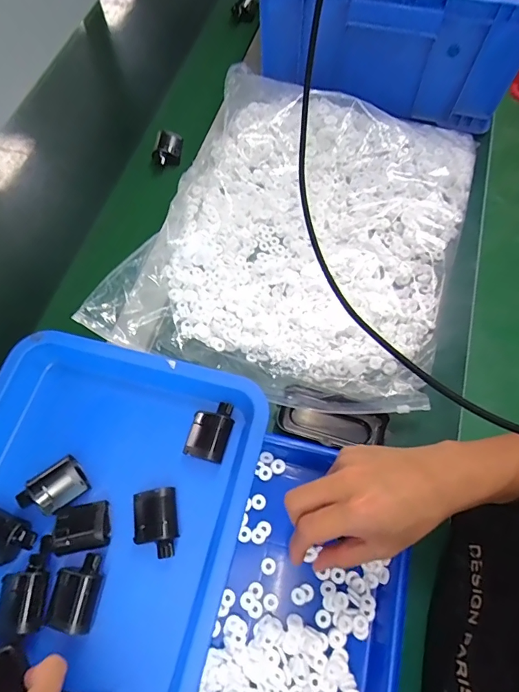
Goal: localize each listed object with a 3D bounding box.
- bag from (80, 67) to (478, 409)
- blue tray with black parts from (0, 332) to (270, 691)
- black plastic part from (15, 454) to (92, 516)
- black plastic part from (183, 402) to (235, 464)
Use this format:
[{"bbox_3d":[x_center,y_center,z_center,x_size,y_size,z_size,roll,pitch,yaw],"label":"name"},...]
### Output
[{"bbox_3d":[0.051,-0.149,0.510,0.375,0.063,0.425,21,67,7],"label":"bag"},{"bbox_3d":[-0.164,0.156,0.367,0.286,0.046,0.325,15,66,4],"label":"blue tray with black parts"},{"bbox_3d":[-0.184,0.129,0.377,0.057,0.022,0.034,-36,72,-17],"label":"black plastic part"},{"bbox_3d":[-0.046,0.082,0.399,0.038,0.036,0.059,15,67,7],"label":"black plastic part"}]

